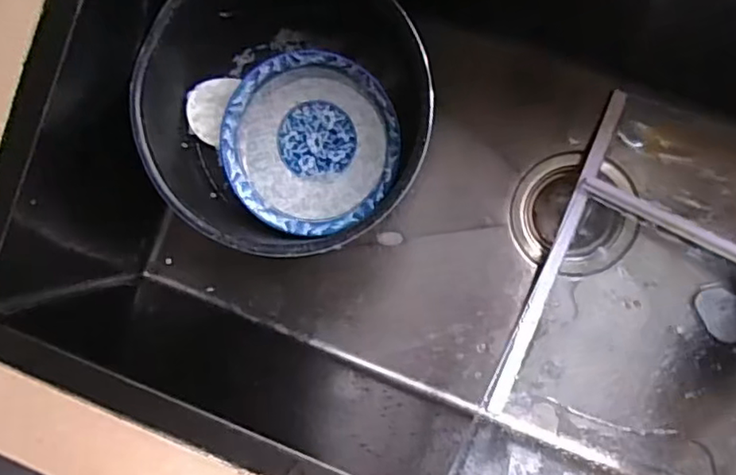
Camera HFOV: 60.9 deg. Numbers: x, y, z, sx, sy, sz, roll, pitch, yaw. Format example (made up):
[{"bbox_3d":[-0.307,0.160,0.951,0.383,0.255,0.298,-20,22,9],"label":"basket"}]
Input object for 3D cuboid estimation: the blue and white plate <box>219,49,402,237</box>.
[{"bbox_3d":[-0.047,-0.078,0.544,0.148,0.050,0.146,0,92,8],"label":"blue and white plate"}]

